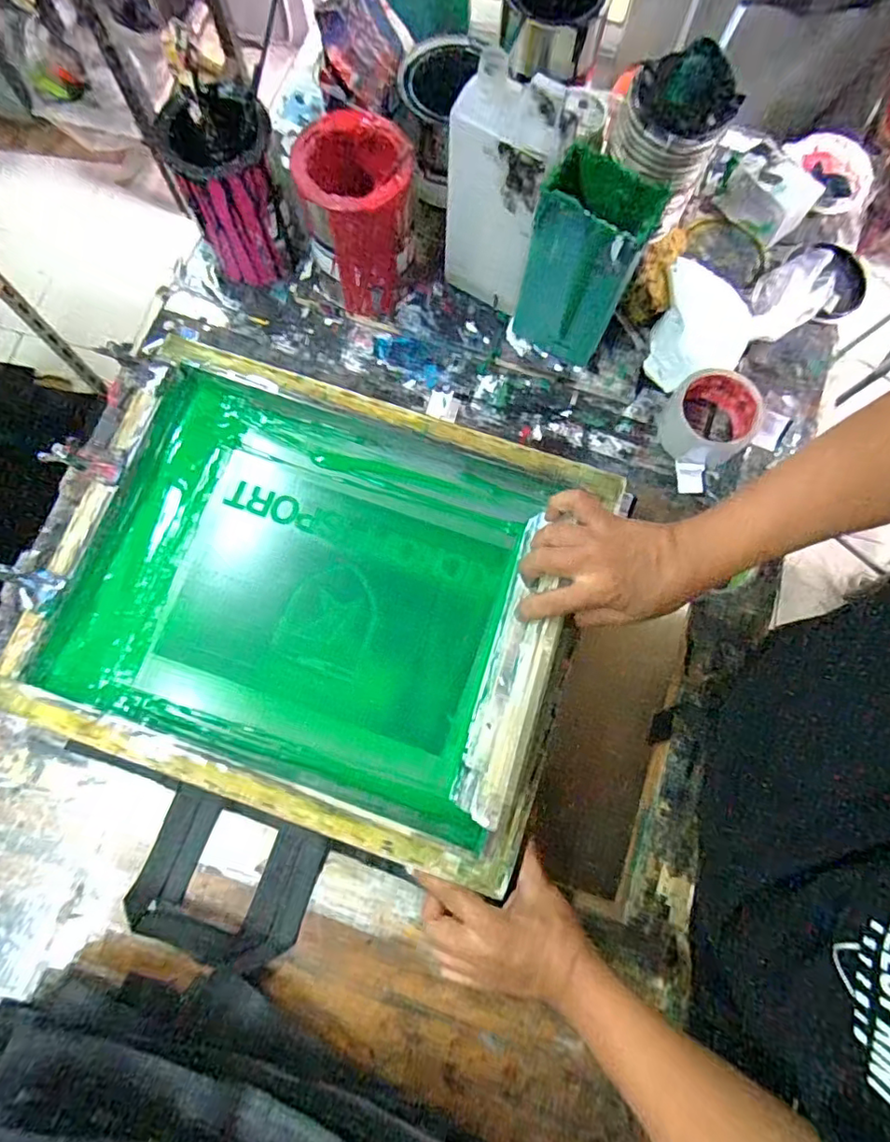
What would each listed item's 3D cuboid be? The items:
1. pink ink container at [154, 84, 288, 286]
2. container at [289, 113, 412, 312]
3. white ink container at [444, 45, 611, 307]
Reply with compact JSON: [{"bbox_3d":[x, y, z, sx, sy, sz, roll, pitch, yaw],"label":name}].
[{"bbox_3d":[-0.213,-0.385,0.586,0.098,0.146,0.092,0,78,0],"label":"pink ink container"},{"bbox_3d":[-0.087,-0.355,0.592,0.113,0.159,0.117,-3,78,-1],"label":"container"},{"bbox_3d":[0.054,-0.347,0.543,0.102,0.219,0.056,28,79,6],"label":"white ink container"}]

